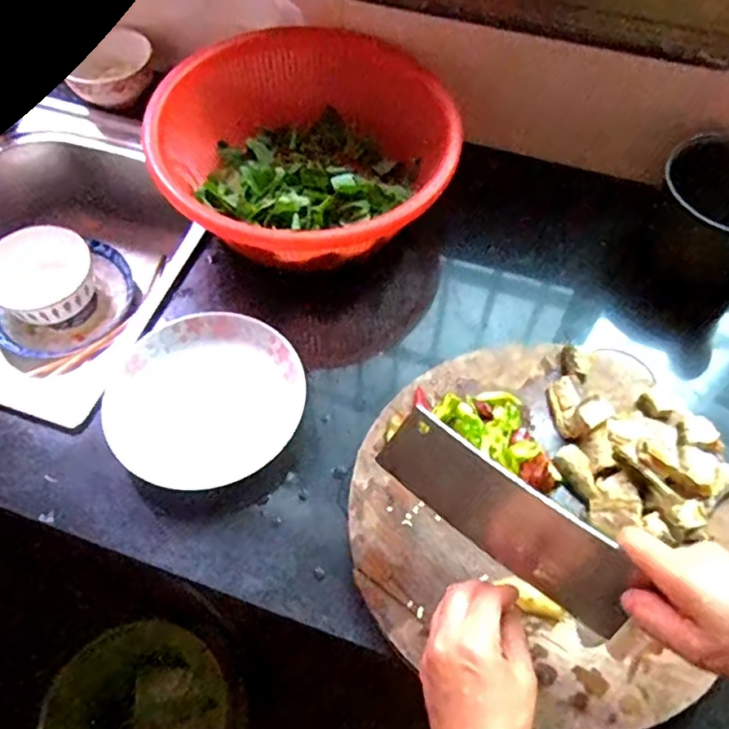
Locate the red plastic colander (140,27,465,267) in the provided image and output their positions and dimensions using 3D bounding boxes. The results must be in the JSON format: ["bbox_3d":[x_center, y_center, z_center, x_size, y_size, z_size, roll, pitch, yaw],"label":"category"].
[{"bbox_3d":[-0.064,-0.225,0.678,0.304,0.115,0.283,-9,59,-7],"label":"red plastic colander"}]

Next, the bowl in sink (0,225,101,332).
[{"bbox_3d":[-0.408,-0.104,0.805,0.120,0.085,0.111,1,58,-1],"label":"bowl in sink"}]

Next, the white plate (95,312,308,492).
[{"bbox_3d":[-0.143,0.033,0.573,0.166,0.031,0.168,1,58,-1],"label":"white plate"}]

